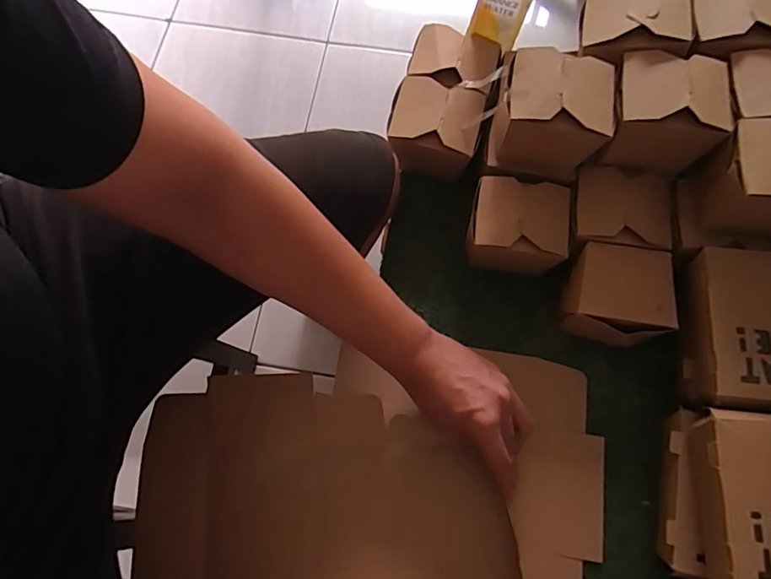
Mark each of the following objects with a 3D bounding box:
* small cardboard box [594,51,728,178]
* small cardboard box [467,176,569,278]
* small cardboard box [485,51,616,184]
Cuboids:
[{"bbox_3d":[0.271,-0.173,0.493,0.099,0.085,0.082,8,72,2],"label":"small cardboard box"},{"bbox_3d":[0.141,-0.066,0.551,0.101,0.080,0.085,8,72,2],"label":"small cardboard box"},{"bbox_3d":[0.162,-0.175,0.505,0.106,0.101,0.082,10,72,3],"label":"small cardboard box"}]

